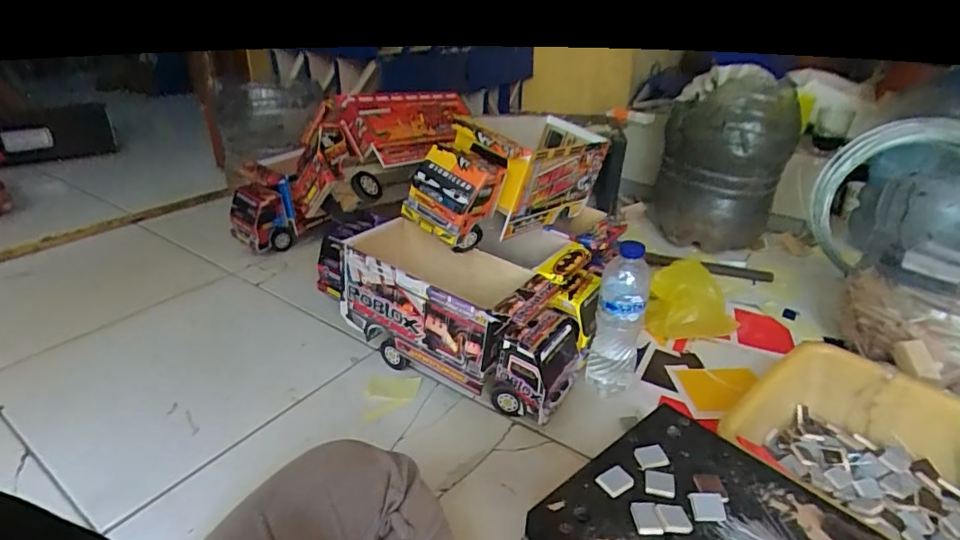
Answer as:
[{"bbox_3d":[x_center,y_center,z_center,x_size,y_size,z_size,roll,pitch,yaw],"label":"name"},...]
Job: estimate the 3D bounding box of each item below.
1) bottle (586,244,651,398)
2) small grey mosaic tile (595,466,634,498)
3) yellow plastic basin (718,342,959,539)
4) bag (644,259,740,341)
[{"bbox_3d":[0.189,0.071,0.724,0.065,0.225,0.060,11,30,18],"label":"bottle"},{"bbox_3d":[0.116,0.182,0.456,0.025,0.009,0.022,-16,33,-29],"label":"small grey mosaic tile"},{"bbox_3d":[0.417,0.215,0.542,0.262,0.096,0.273,-20,35,-34],"label":"yellow plastic basin"},{"bbox_3d":[0.348,0.057,0.885,0.127,0.112,0.103,-7,29,-16],"label":"bag"}]

